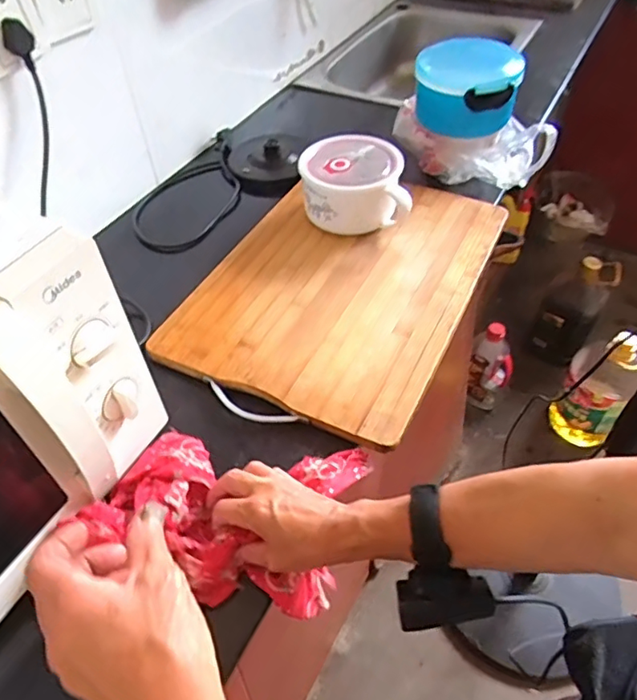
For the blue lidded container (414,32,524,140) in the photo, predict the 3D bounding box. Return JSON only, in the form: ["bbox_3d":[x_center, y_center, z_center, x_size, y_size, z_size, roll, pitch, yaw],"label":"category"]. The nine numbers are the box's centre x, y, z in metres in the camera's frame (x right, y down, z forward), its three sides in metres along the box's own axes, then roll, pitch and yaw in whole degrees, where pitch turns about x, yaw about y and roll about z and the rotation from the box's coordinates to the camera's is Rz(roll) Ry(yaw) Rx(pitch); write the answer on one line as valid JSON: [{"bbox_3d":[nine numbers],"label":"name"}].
[{"bbox_3d":[0.221,-0.387,0.848,0.149,0.106,0.124,6,49,9],"label":"blue lidded container"}]

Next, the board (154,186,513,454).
[{"bbox_3d":[0.032,-0.091,0.714,0.308,0.028,0.433,21,53,21],"label":"board"}]

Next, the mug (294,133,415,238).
[{"bbox_3d":[0.051,-0.224,0.777,0.142,0.100,0.118,1,48,4],"label":"mug"}]

